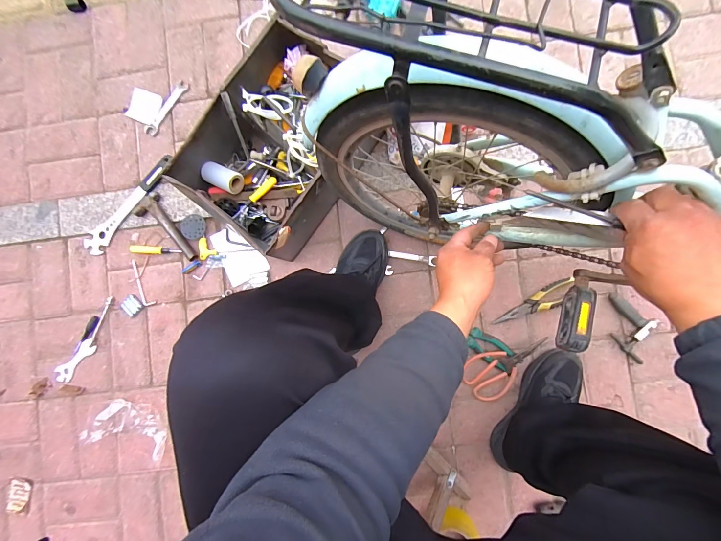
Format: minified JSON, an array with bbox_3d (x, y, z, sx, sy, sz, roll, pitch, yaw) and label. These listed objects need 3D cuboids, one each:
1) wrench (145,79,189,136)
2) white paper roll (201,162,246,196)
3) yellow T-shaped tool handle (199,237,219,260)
[{"bbox_3d":[-0.485,-0.405,0.785,0.030,0.005,0.154,33,85,-8],"label":"wrench"},{"bbox_3d":[-0.311,-0.210,0.711,0.082,0.049,0.050,25,91,5],"label":"white paper roll"},{"bbox_3d":[-0.382,-0.057,0.776,0.043,0.012,0.053,-24,87,4],"label":"yellow T-shaped tool handle"}]

